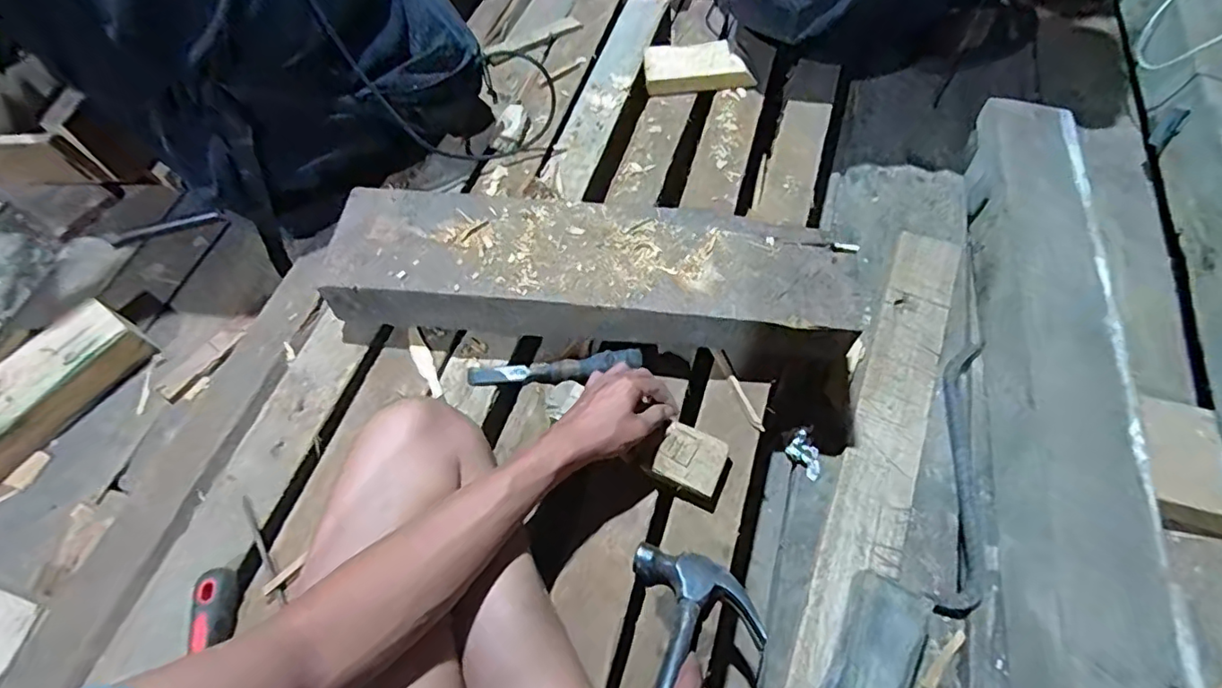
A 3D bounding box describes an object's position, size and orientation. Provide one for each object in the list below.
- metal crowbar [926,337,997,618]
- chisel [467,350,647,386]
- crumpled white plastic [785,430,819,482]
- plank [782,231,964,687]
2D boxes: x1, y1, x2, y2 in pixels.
[{"bbox_3d":[0.420,0.149,0.674,0.063,0.023,0.335,16,63,9],"label":"metal crowbar"},{"bbox_3d":[-0.064,0.026,0.627,0.196,0.020,0.027,-8,61,12],"label":"chisel"},{"bbox_3d":[0.236,0.132,0.679,0.028,0.029,0.050,-35,65,-14],"label":"crumpled white plastic"},{"bbox_3d":[0.333,0.113,0.695,0.090,0.027,0.630,23,65,13],"label":"plank"}]

